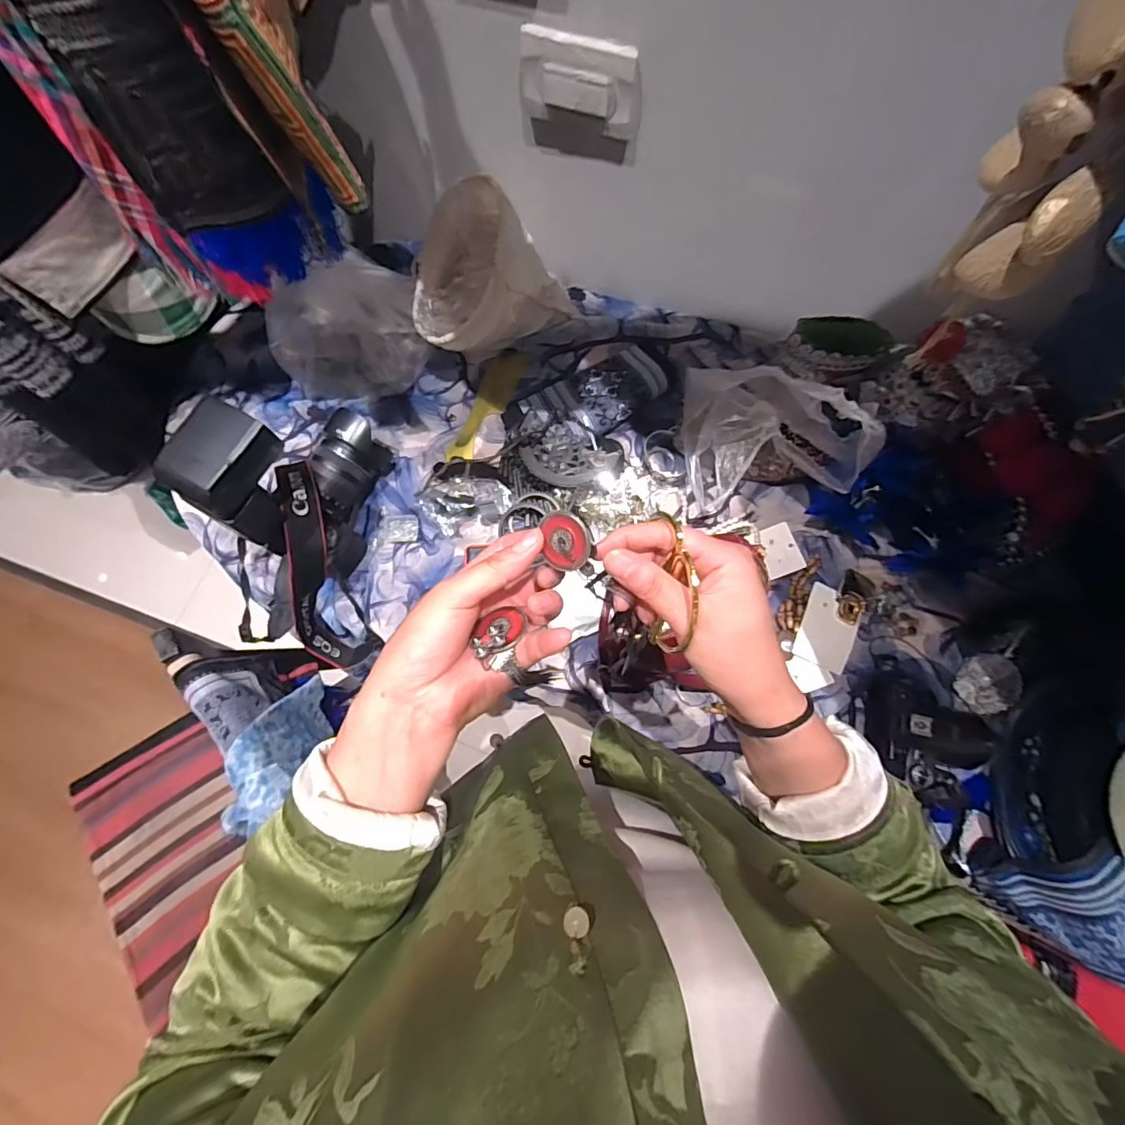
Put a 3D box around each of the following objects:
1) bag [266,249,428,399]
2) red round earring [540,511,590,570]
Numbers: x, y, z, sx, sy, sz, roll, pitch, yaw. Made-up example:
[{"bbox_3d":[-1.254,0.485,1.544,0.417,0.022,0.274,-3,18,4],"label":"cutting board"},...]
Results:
[{"bbox_3d":[-0.304,-0.335,0.697,0.202,0.096,0.197,-14,74,-2],"label":"bag"},{"bbox_3d":[0.002,-0.011,0.269,0.027,0.004,0.031,1,102,28],"label":"red round earring"}]

